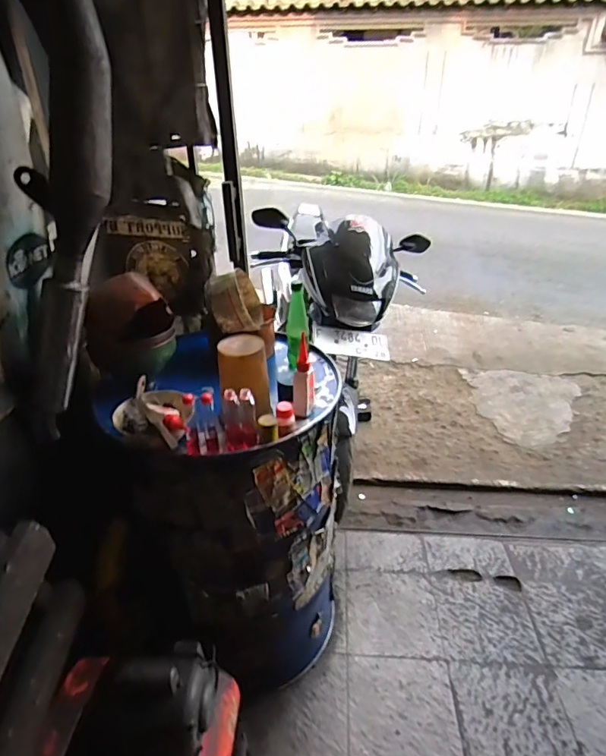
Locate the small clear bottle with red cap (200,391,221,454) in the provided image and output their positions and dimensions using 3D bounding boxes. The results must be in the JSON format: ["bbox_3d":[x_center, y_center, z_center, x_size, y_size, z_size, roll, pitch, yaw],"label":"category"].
[{"bbox_3d":[-0.180,0.086,0.921,0.029,0.135,0.032,-7,32,-11],"label":"small clear bottle with red cap"}]

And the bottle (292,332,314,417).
[{"bbox_3d":[0.002,0.001,1.029,0.046,0.171,0.048,0,32,0],"label":"bottle"}]

